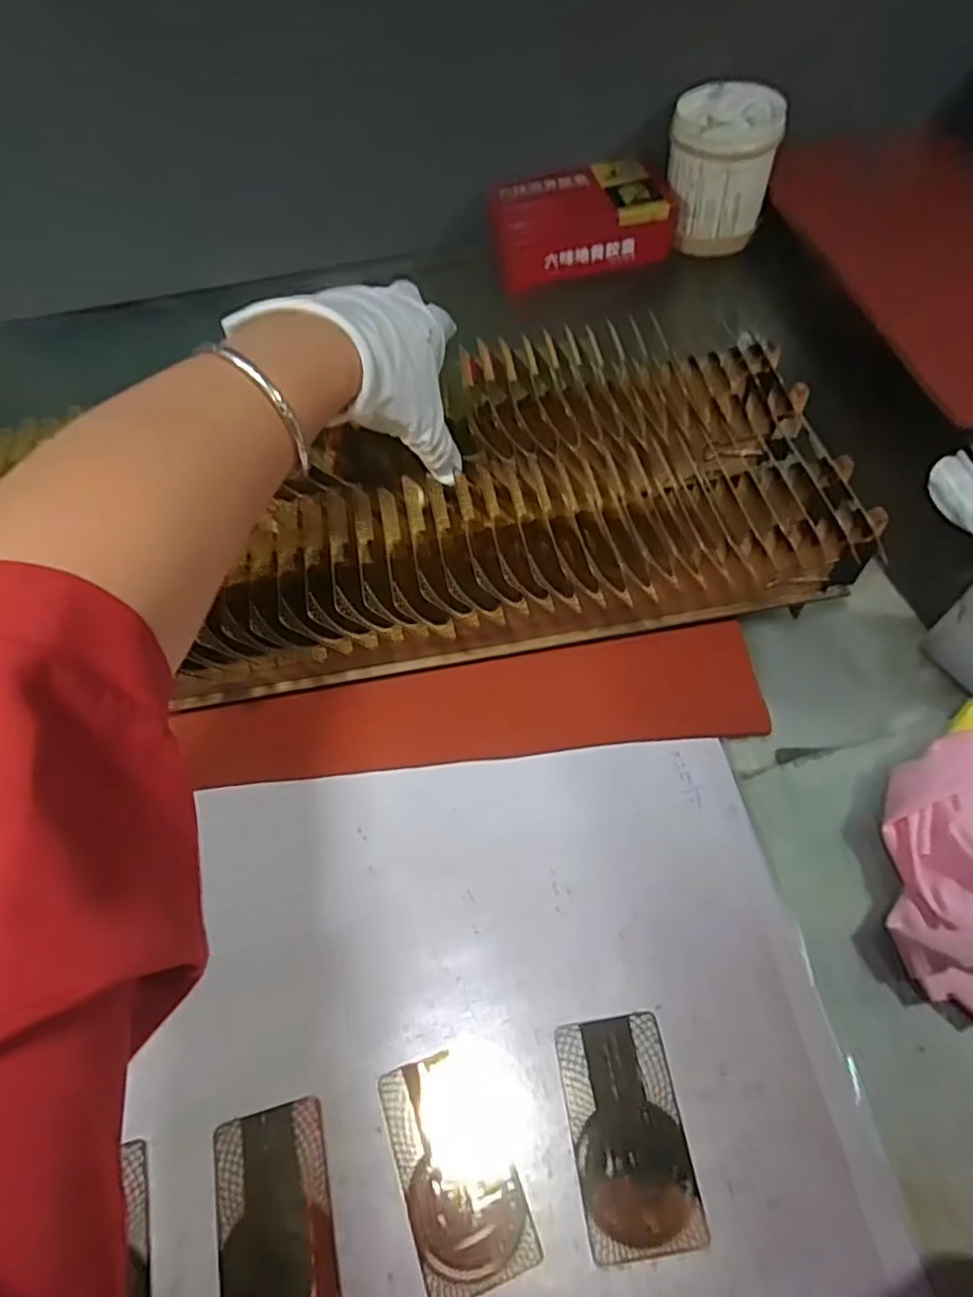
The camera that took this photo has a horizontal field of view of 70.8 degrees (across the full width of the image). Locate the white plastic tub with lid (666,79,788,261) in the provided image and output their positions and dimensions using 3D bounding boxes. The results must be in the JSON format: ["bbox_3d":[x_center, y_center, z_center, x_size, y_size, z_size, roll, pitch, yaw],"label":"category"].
[{"bbox_3d":[0.215,-0.443,0.632,0.094,0.106,0.096,14,61,13],"label":"white plastic tub with lid"}]

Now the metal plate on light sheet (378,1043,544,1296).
[{"bbox_3d":[-0.013,0.227,0.300,0.049,0.004,0.085,-19,59,-7],"label":"metal plate on light sheet"}]

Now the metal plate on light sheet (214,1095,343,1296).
[{"bbox_3d":[-0.090,0.249,0.294,0.049,0.004,0.086,-16,59,-2],"label":"metal plate on light sheet"}]

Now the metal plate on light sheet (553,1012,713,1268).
[{"bbox_3d":[0.062,0.212,0.302,0.048,0.004,0.086,-10,59,-1],"label":"metal plate on light sheet"}]

